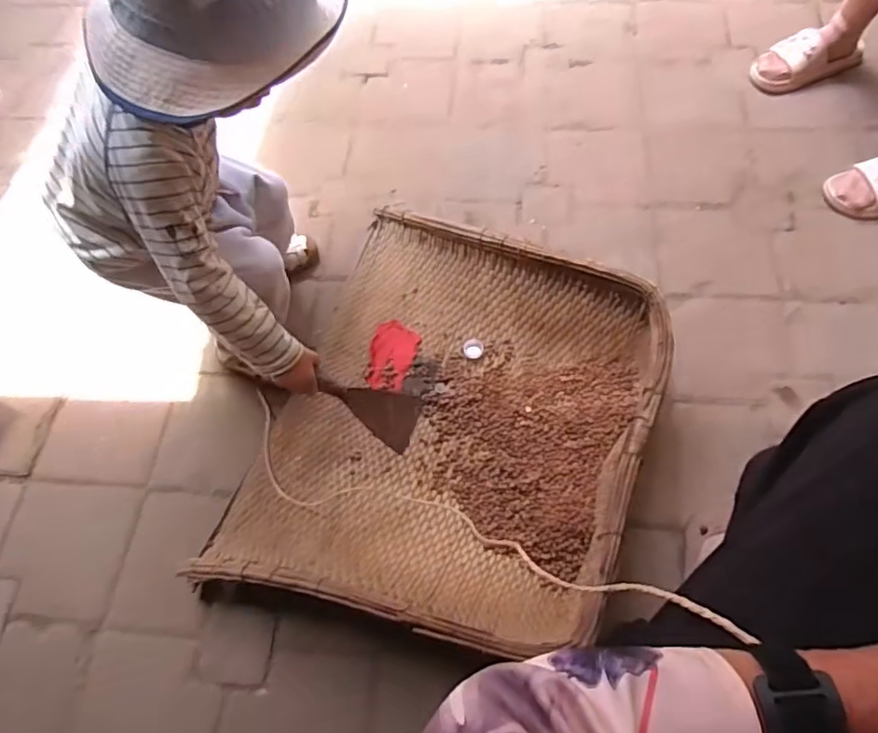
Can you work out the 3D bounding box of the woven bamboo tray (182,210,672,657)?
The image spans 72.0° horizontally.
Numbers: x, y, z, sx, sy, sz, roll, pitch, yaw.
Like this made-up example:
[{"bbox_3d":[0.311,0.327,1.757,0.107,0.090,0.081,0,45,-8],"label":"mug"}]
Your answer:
[{"bbox_3d":[0.023,0.050,0.884,0.552,0.134,0.623,12,65,9],"label":"woven bamboo tray"}]

